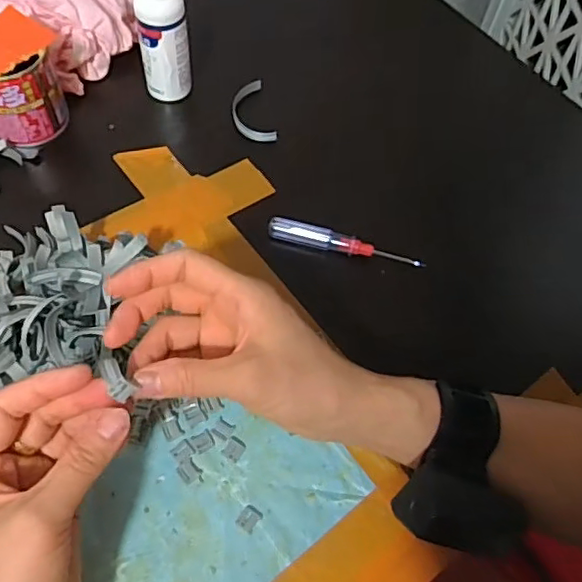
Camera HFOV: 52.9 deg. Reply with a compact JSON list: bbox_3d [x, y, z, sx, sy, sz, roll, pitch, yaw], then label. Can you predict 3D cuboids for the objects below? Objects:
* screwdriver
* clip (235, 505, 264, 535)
[{"bbox_3d":[0.041,-0.035,0.454,0.118,0.019,0.013,17,60,5],"label":"screwdriver"},{"bbox_3d":[-0.025,0.136,0.352,0.012,0.004,0.014,34,63,14],"label":"clip"}]

